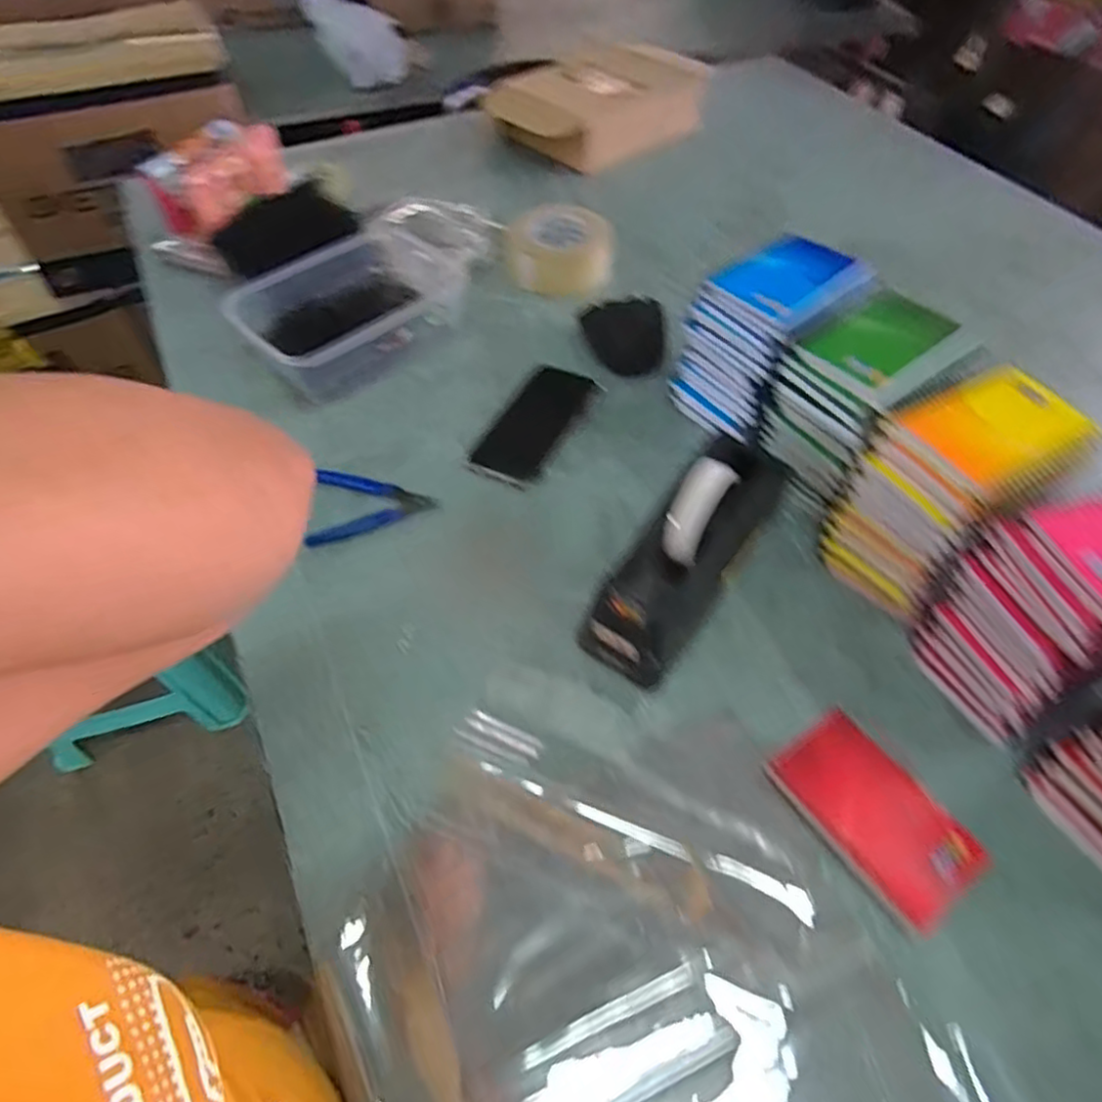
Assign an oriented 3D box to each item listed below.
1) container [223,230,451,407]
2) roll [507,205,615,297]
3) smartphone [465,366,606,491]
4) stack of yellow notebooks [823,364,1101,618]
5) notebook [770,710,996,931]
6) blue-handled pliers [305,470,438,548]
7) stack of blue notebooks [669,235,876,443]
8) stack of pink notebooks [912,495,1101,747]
[{"bbox_3d":[-0.216,-0.266,0.748,0.232,0.072,0.162,-34,59,-26],"label":"container"},{"bbox_3d":[0.010,-0.385,0.861,0.128,0.061,0.127,1,51,-1],"label":"roll"},{"bbox_3d":[-0.014,-0.127,0.681,0.075,0.010,0.159,26,61,8],"label":"smartphone"},{"bbox_3d":[0.325,-0.045,0.556,0.156,0.141,0.107,-28,57,-22],"label":"stack of yellow notebooks"},{"bbox_3d":[0.221,0.180,0.463,0.080,0.013,0.130,-27,56,-22],"label":"notebook"},{"bbox_3d":[-0.180,-0.053,0.636,0.114,0.008,0.087,-21,54,-18],"label":"blue-handled pliers"},{"bbox_3d":[0.214,-0.208,0.657,0.157,0.128,0.108,-35,60,-20],"label":"stack of blue notebooks"},{"bbox_3d":[0.375,0.041,0.489,0.149,0.150,0.113,-15,53,-14],"label":"stack of pink notebooks"}]

